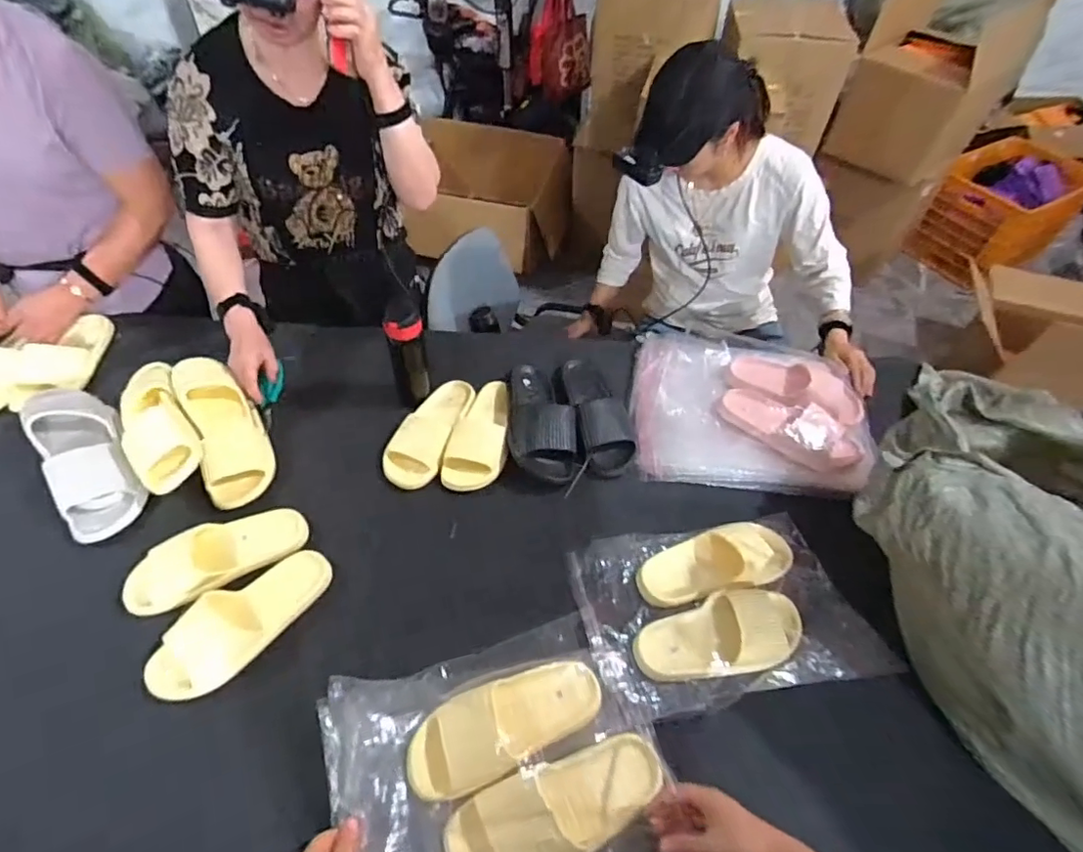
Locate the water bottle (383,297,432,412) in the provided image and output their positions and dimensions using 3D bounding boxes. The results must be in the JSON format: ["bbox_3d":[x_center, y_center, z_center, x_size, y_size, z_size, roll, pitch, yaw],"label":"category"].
[{"bbox_3d":[-0.233,-0.126,0.952,0.070,0.193,0.067,-32,58,-24],"label":"water bottle"}]

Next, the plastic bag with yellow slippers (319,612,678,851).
[{"bbox_3d":[-0.040,0.417,0.636,0.371,0.084,0.323,-14,53,-13],"label":"plastic bag with yellow slippers"}]

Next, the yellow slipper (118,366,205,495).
[{"bbox_3d":[-0.661,-0.015,0.932,0.102,0.080,0.292,-28,57,-22],"label":"yellow slipper"}]

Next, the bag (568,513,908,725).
[{"bbox_3d":[0.250,0.245,0.772,0.369,0.072,0.252,-7,52,-7],"label":"bag"}]

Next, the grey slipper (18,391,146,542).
[{"bbox_3d":[-0.758,0.035,0.898,0.120,0.070,0.317,-34,59,-25],"label":"grey slipper"}]

